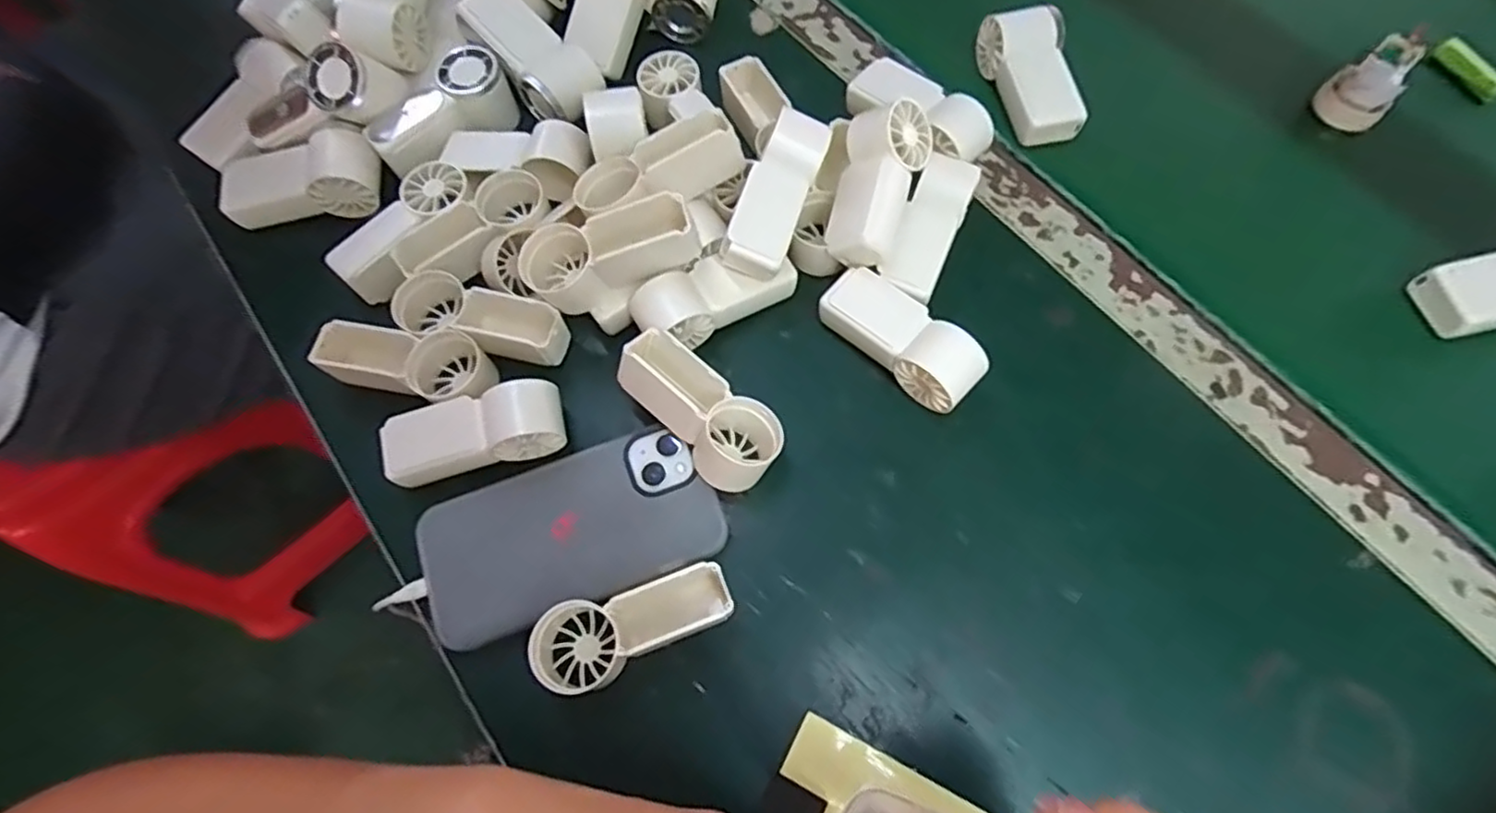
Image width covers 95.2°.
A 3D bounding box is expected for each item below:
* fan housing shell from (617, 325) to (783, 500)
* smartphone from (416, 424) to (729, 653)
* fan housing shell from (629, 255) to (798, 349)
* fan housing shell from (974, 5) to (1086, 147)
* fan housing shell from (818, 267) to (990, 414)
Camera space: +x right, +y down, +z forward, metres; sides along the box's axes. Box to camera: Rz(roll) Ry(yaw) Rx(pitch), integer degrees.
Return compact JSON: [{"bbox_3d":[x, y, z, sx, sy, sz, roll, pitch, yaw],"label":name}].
[{"bbox_3d":[-0.026,0.001,0.355,0.094,0.032,0.043,44,73,-2],"label":"fan housing shell"},{"bbox_3d":[-0.091,0.065,0.351,0.149,0.008,0.077,-19,69,-6],"label":"smartphone"},{"bbox_3d":[-0.020,-0.063,0.388,0.088,0.040,0.034,-31,71,-11],"label":"fan housing shell"},{"bbox_3d":[0.189,-0.221,0.455,0.045,0.036,0.087,-8,68,-2],"label":"fan housing shell"},{"bbox_3d":[0.083,-0.036,0.378,0.092,0.031,0.037,42,74,16],"label":"fan housing shell"}]

